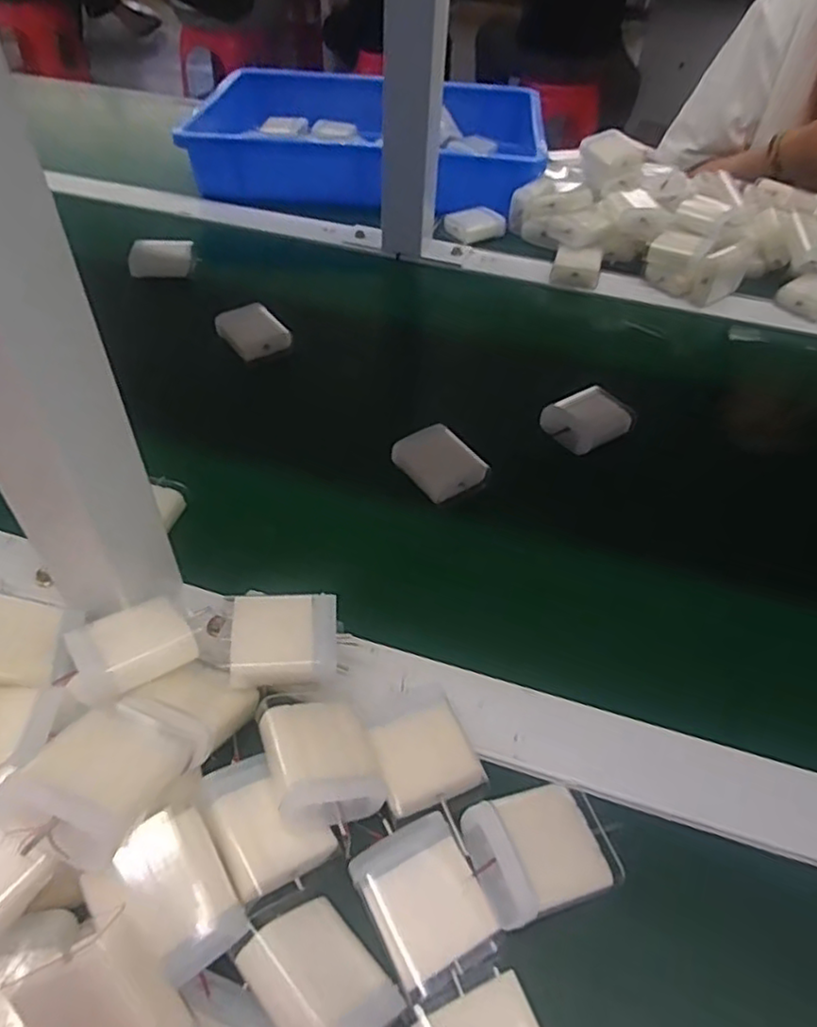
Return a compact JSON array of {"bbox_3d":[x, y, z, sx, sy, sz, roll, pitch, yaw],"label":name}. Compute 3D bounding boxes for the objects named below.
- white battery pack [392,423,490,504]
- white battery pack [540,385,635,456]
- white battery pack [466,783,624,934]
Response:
[{"bbox_3d":[0.019,-0.032,0.412,0.040,0.016,0.050,-27,54,-27],"label":"white battery pack"},{"bbox_3d":[0.122,-0.065,0.445,0.055,0.016,0.041,-24,52,-24],"label":"white battery pack"},{"bbox_3d":[0.052,0.129,0.254,0.053,0.017,0.041,-2,49,-30],"label":"white battery pack"}]

